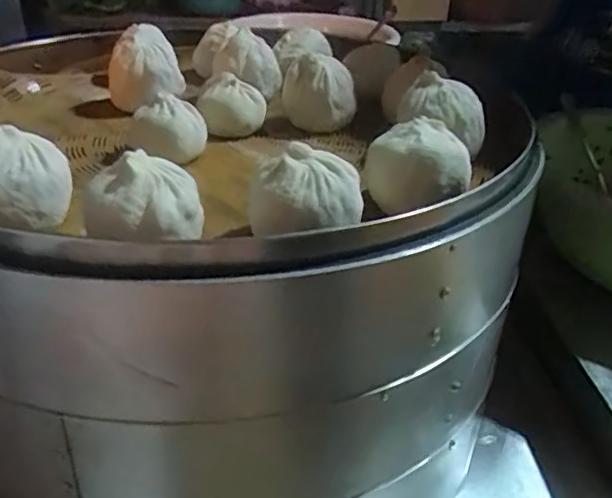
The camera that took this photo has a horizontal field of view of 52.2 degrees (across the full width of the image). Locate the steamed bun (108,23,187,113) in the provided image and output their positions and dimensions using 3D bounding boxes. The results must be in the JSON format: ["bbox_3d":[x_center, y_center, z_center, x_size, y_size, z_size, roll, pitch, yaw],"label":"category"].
[{"bbox_3d":[-0.145,-0.162,0.563,0.066,0.066,0.064,-7,31,-14],"label":"steamed bun"}]

